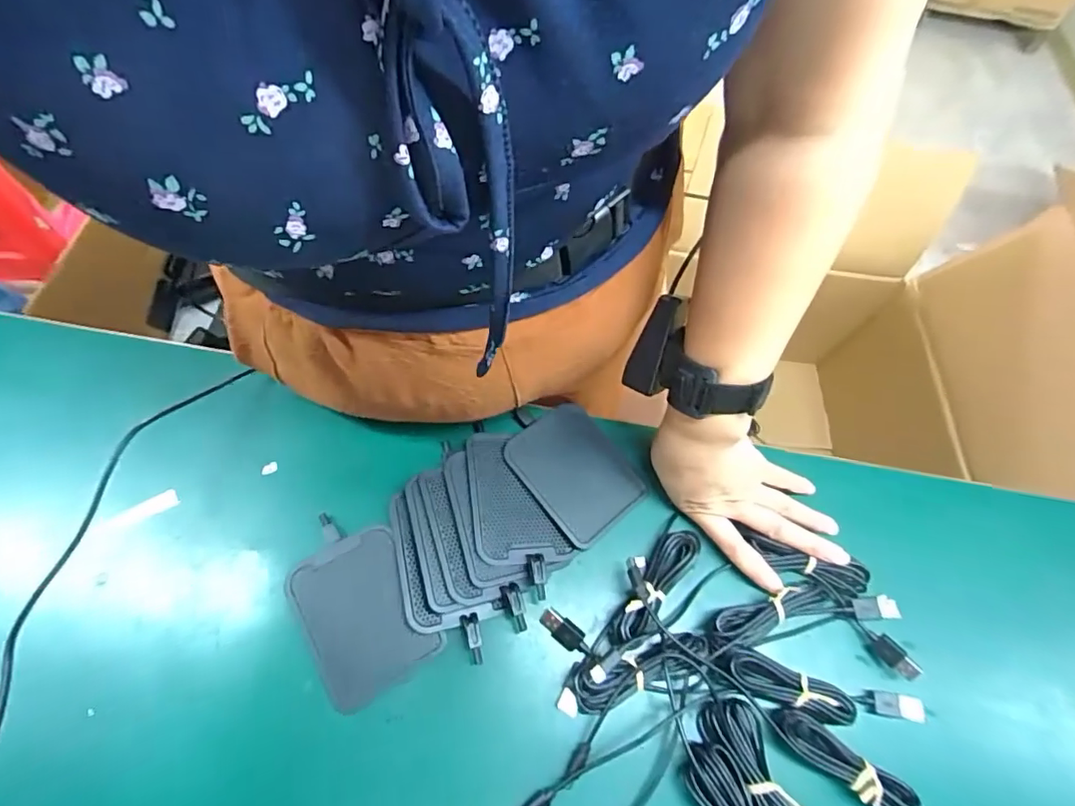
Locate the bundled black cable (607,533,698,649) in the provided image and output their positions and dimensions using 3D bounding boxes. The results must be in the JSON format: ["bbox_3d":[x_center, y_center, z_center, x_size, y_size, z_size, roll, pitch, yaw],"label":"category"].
[{"bbox_3d":[0.083,0.131,0.387,0.023,0.026,0.092,37,67,15],"label":"bundled black cable"}]

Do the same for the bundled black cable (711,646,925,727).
[{"bbox_3d":[0.189,0.195,0.363,0.147,0.017,0.029,15,63,4],"label":"bundled black cable"}]

